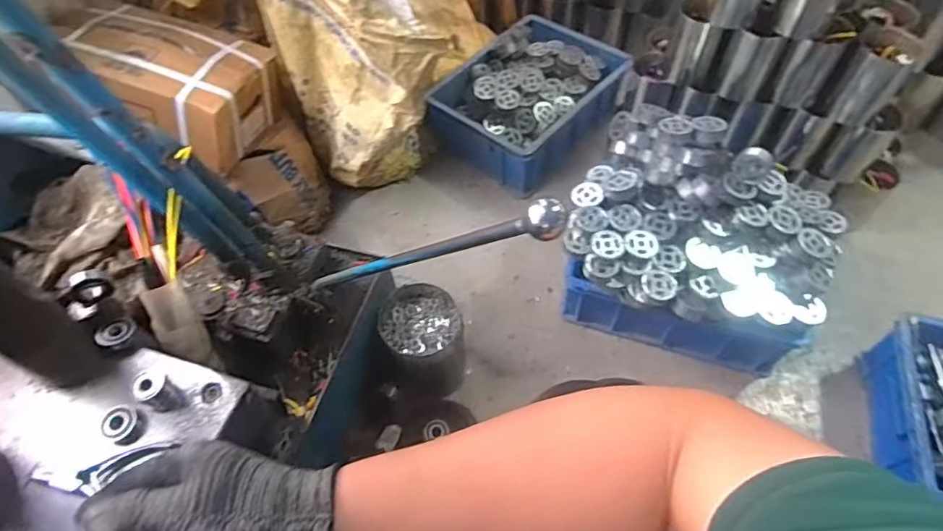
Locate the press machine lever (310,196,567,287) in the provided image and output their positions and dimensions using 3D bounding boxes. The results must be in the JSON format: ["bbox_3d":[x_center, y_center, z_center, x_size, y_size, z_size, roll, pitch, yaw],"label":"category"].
[{"bbox_3d":[-0.058,-0.006,0.499,0.025,0.379,0.025,44,60,-23],"label":"press machine lever"}]

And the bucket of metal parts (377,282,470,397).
[{"bbox_3d":[-0.075,0.129,0.922,0.124,0.182,0.134,-24,59,-12],"label":"bucket of metal parts"}]

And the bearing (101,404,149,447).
[{"bbox_3d":[-0.327,0.151,0.522,0.033,0.023,0.032,-1,57,2],"label":"bearing"}]

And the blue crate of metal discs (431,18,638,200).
[{"bbox_3d":[0.133,-0.386,1.286,0.309,0.149,0.430,35,65,22],"label":"blue crate of metal discs"}]

